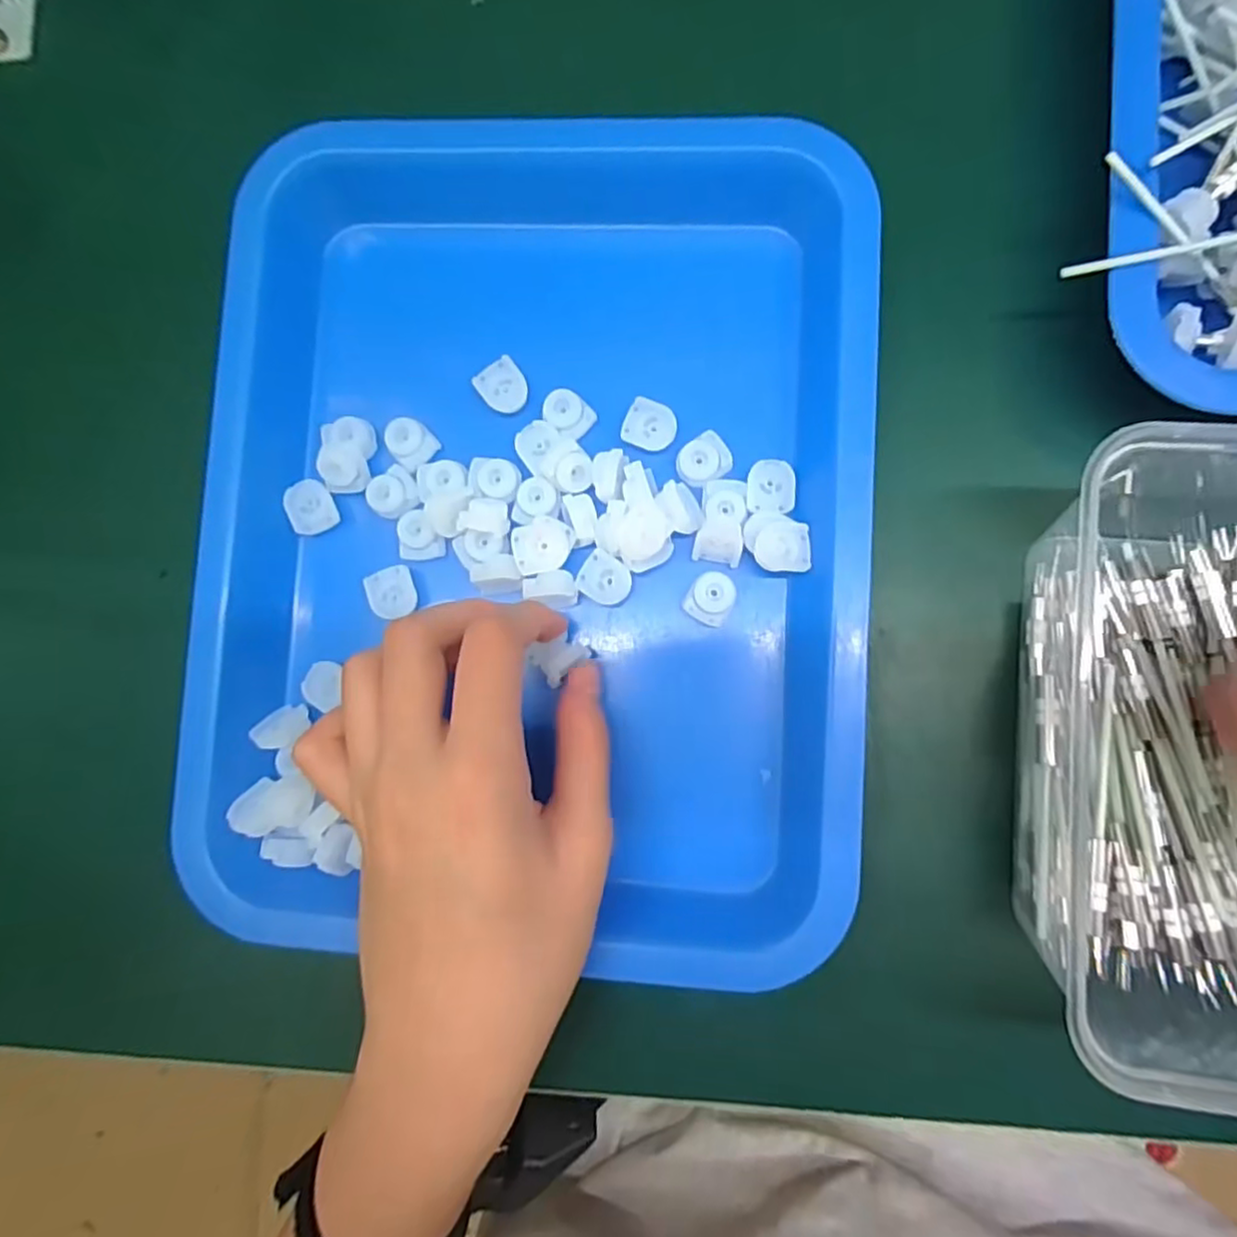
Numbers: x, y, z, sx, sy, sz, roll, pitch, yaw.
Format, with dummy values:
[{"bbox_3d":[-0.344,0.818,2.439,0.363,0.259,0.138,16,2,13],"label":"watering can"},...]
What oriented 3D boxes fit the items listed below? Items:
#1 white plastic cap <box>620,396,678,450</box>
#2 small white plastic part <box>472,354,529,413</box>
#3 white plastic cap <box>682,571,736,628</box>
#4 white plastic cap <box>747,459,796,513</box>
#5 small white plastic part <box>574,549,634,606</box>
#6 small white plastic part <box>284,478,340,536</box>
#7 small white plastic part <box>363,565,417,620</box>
[{"bbox_3d":[0.011,-0.069,0.240,0.018,0.004,0.017,20,88,6],"label":"white plastic cap"},{"bbox_3d":[-0.042,-0.085,0.247,0.017,0.004,0.018,-38,99,-1],"label":"small white plastic part"},{"bbox_3d":[0.033,-0.007,0.238,0.015,0.007,0.019,29,89,6],"label":"white plastic cap"},{"bbox_3d":[0.053,-0.046,0.235,0.017,0.004,0.018,0,86,5],"label":"white plastic cap"},{"bbox_3d":[-0.004,-0.014,0.239,0.018,0.010,0.016,33,89,6],"label":"small white plastic part"},{"bbox_3d":[-0.115,-0.041,0.250,0.017,0.004,0.020,-22,103,-13],"label":"small white plastic part"},{"bbox_3d":[-0.082,-0.010,0.245,0.016,0.007,0.018,-16,85,3],"label":"small white plastic part"}]

